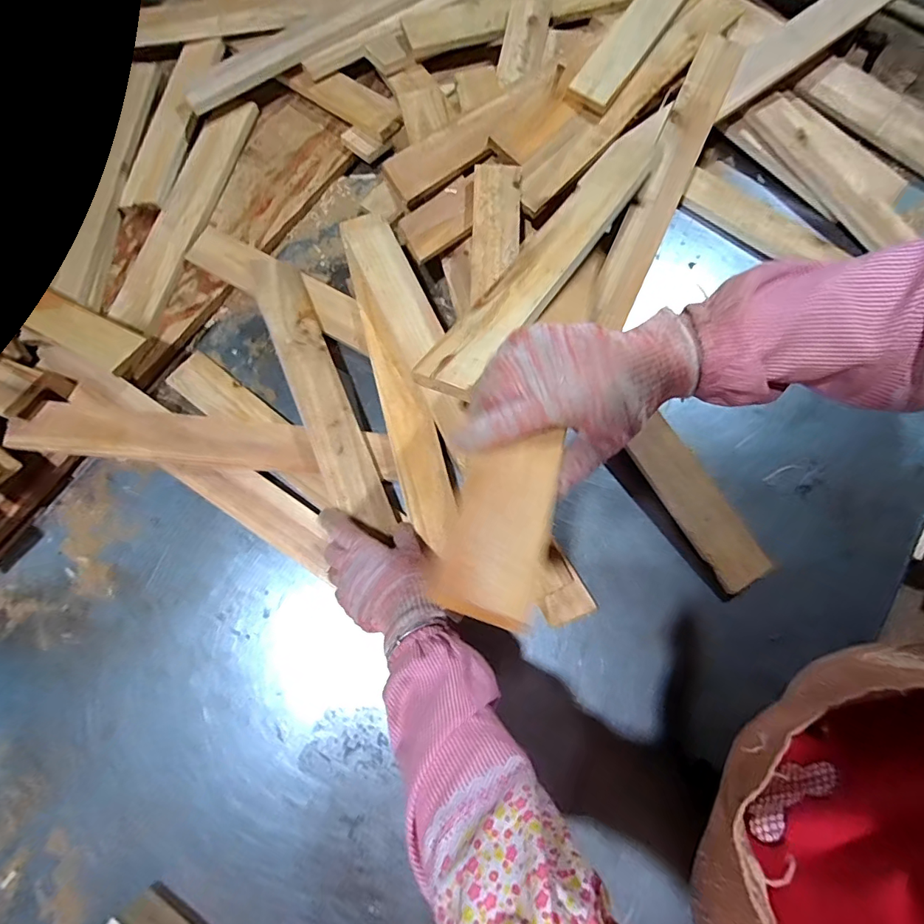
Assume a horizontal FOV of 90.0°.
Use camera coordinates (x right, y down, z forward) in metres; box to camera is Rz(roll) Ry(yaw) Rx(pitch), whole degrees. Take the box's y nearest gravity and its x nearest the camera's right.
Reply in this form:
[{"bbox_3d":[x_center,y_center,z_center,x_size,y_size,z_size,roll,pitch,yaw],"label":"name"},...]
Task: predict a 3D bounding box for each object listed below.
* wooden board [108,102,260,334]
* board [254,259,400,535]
[{"bbox_3d":[-0.400,-0.374,0.672,0.072,0.013,0.403,13,76,4],"label":"wooden board"},{"bbox_3d":[-0.172,-0.088,0.563,0.065,0.011,0.369,-16,77,-32],"label":"board"}]

